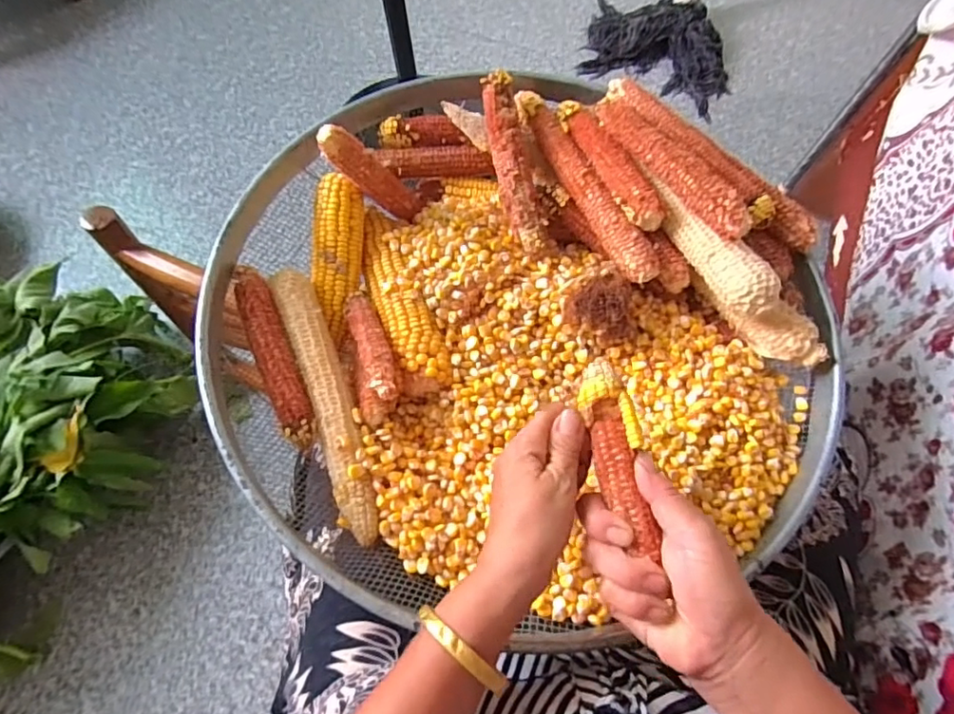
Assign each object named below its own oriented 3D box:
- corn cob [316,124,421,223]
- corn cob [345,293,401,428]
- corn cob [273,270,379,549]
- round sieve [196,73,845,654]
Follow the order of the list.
[{"bbox_3d":[-0.095,-0.163,0.483,0.025,0.124,0.025,-20,64,23],"label":"corn cob"},{"bbox_3d":[-0.090,-0.006,0.448,0.033,0.034,0.123,-13,67,-7],"label":"corn cob"},{"bbox_3d":[-0.119,0.031,0.428,0.032,0.025,0.230,-19,68,-10],"label":"corn cob"},{"bbox_3d":[0.035,-0.037,0.439,0.451,0.104,0.490,1,66,-1],"label":"round sieve"}]

